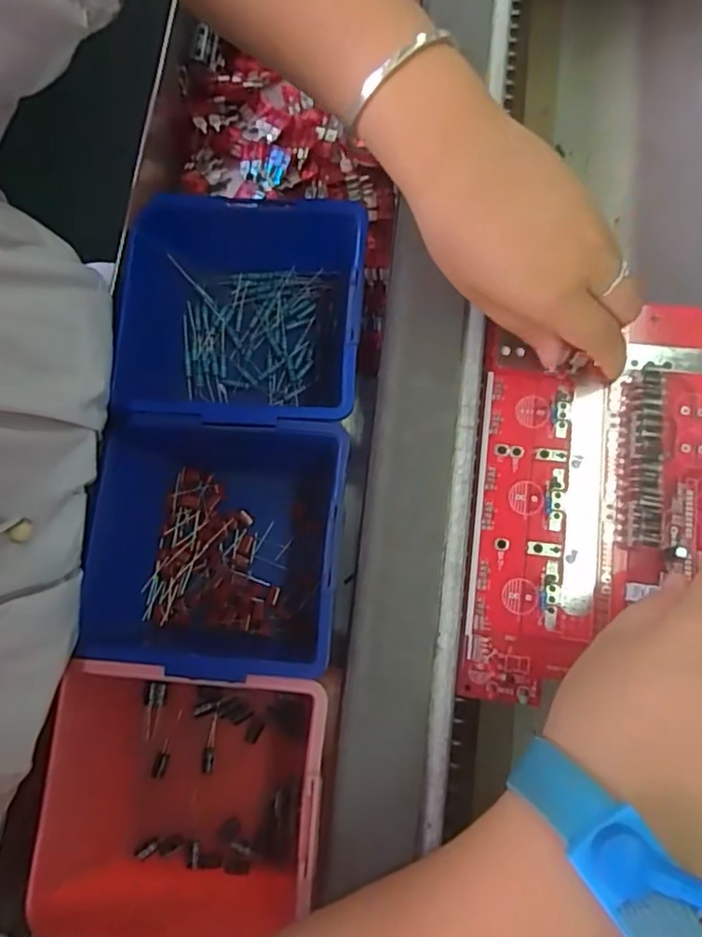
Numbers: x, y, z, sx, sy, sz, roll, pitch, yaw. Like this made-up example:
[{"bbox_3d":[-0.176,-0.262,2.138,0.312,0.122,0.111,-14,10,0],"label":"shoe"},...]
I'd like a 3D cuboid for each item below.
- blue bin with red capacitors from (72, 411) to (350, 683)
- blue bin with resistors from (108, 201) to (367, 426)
[{"bbox_3d":[-0.069,0.039,0.318,0.125,0.060,0.120,5,76,2],"label":"blue bin with red capacitors"},{"bbox_3d":[-0.060,-0.076,0.342,0.126,0.059,0.118,3,76,1],"label":"blue bin with resistors"}]

